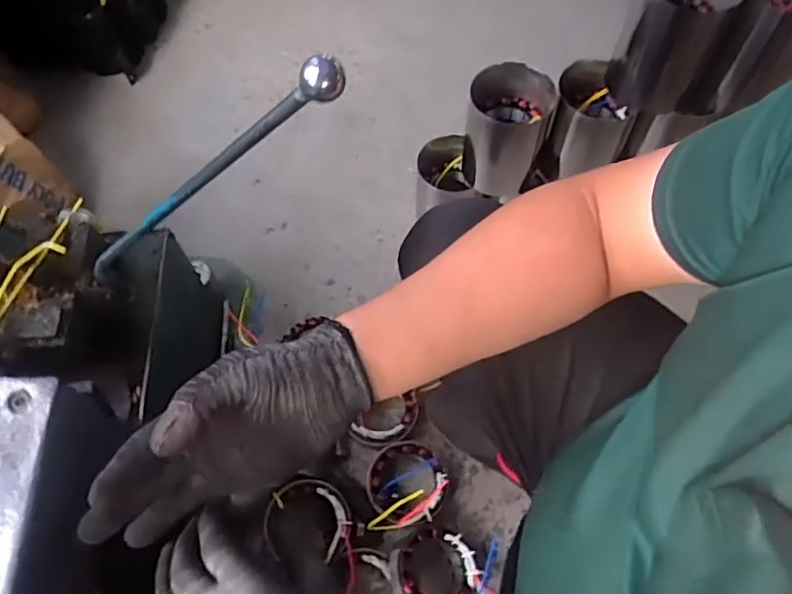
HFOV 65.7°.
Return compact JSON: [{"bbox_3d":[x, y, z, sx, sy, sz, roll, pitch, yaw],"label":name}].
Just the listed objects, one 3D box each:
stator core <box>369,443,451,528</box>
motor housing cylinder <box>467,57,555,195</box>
[{"bbox_3d":[0.017,0.271,0.889,0.115,0.046,0.121,-1,62,1],"label":"stator core"},{"bbox_3d":[0.165,-0.249,0.936,0.122,0.163,0.120,11,63,7],"label":"motor housing cylinder"}]

